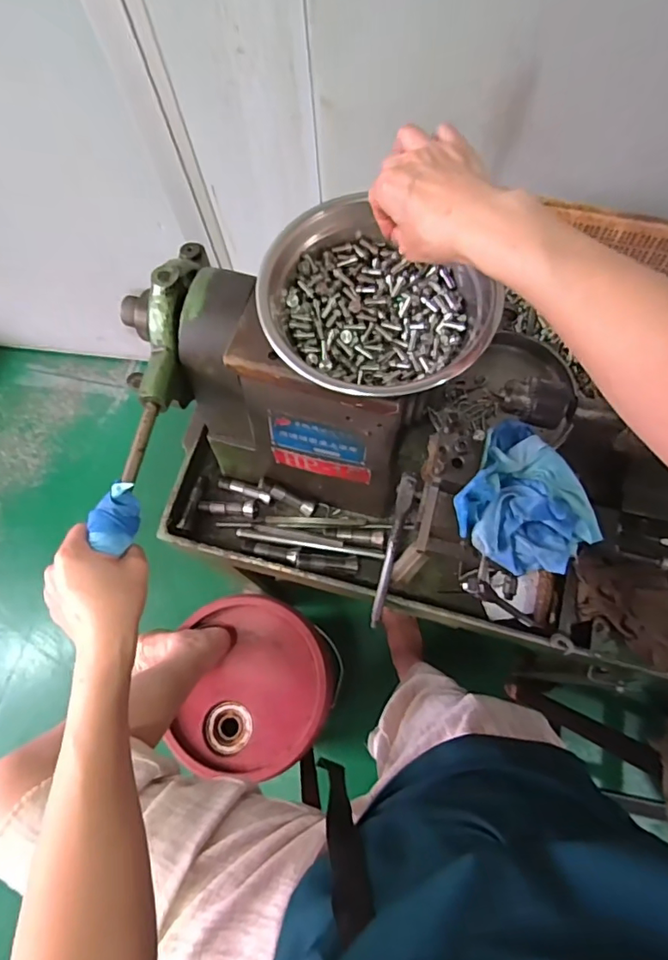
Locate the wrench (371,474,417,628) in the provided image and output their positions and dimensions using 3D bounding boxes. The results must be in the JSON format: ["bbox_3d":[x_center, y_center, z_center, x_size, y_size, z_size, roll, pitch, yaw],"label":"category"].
[{"bbox_3d":[0.062,0.082,0.565,0.015,0.014,0.193,13,116,7],"label":"wrench"}]

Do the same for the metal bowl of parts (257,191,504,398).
[{"bbox_3d":[0.032,-0.128,0.392,0.164,0.054,0.152,-1,72,2],"label":"metal bowl of parts"}]

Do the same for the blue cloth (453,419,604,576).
[{"bbox_3d":[0.156,0.016,0.422,0.103,0.039,0.117,-38,73,-10],"label":"blue cloth"}]

